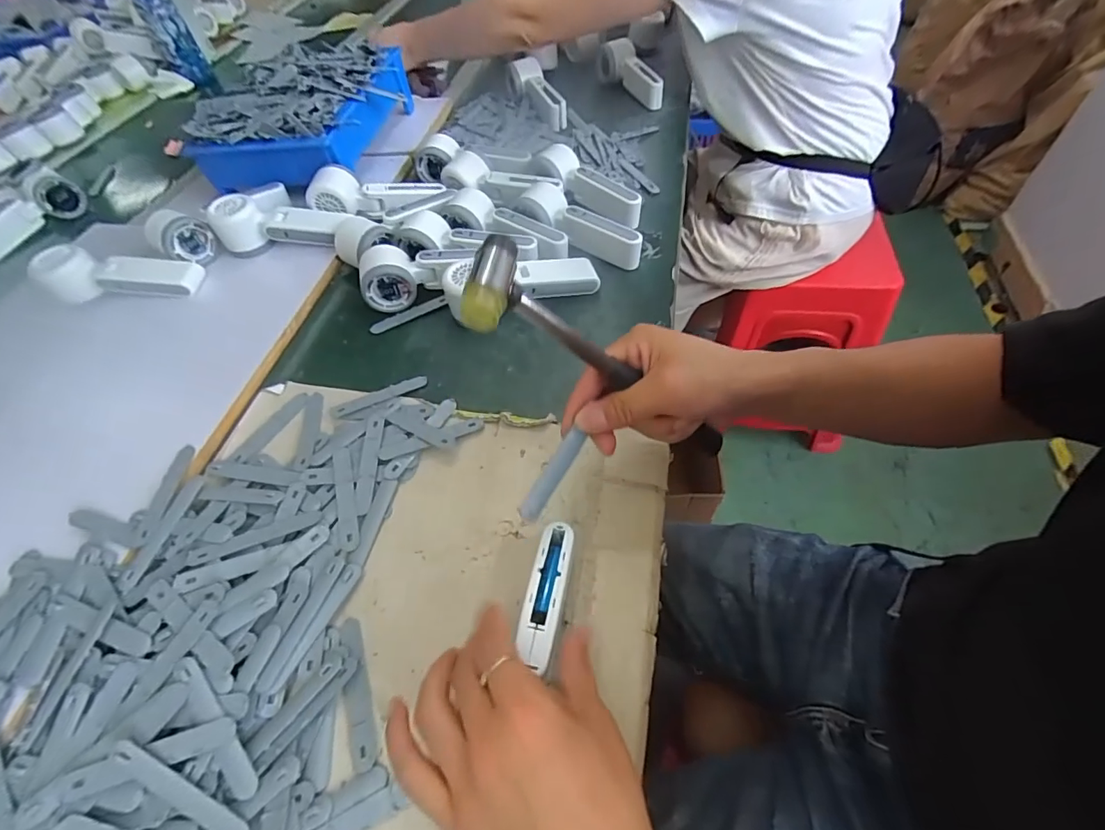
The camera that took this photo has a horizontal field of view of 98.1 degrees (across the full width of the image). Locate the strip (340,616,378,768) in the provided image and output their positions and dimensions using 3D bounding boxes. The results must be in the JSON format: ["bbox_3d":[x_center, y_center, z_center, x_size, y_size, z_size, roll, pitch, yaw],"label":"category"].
[{"bbox_3d":[-0.133,0.184,0.324,0.015,0.006,0.094,-19,57,-10],"label":"strip"}]

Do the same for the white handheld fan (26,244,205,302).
[{"bbox_3d":[-0.497,-0.160,0.557,0.162,0.045,0.054,-1,54,-15],"label":"white handheld fan"}]

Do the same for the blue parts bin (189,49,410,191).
[{"bbox_3d":[-0.352,-0.443,0.712,0.233,0.080,0.291,4,56,6],"label":"blue parts bin"}]

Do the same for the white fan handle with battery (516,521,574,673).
[{"bbox_3d":[-0.003,0.120,0.325,0.026,0.023,0.093,7,49,8],"label":"white fan handle with battery"}]

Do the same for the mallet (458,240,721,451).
[{"bbox_3d":[0.042,-0.033,0.322,0.021,0.229,0.055,-31,44,38],"label":"mallet"}]

